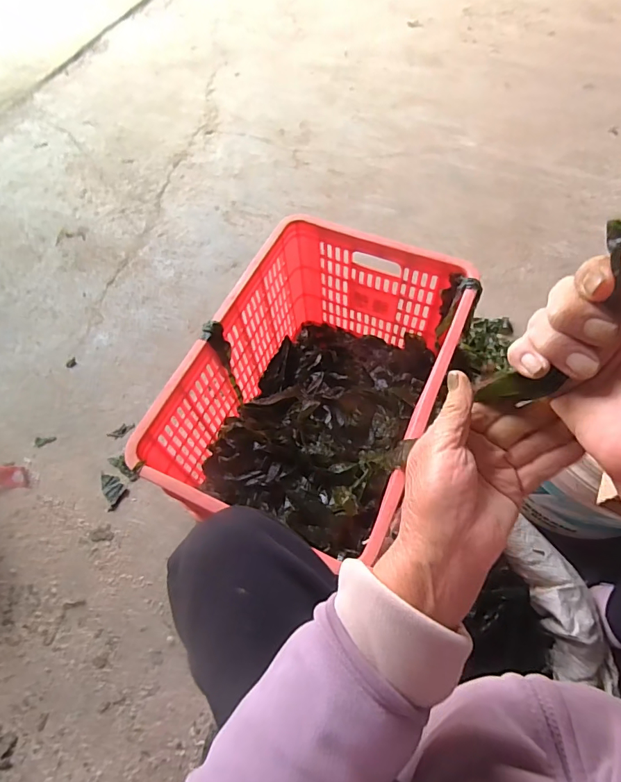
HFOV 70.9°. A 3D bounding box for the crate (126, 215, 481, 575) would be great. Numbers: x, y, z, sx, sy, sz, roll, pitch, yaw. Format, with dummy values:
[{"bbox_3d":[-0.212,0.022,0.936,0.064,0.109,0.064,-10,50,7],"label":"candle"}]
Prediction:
[{"bbox_3d":[0.018,0.009,0.761,0.363,0.287,0.505,18,64,12],"label":"crate"}]

